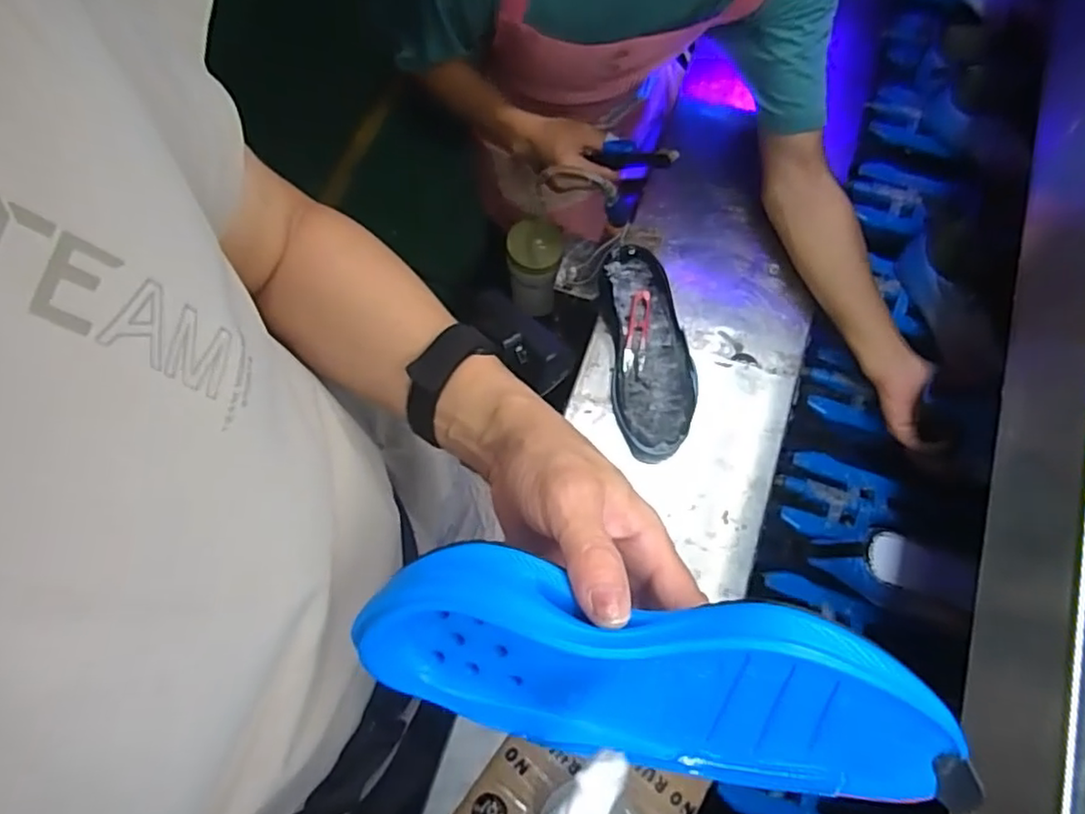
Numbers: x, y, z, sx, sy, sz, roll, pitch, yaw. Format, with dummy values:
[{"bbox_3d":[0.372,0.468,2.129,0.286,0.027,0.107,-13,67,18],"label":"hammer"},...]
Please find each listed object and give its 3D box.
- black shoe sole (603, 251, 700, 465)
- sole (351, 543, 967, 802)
[{"bbox_3d":[0.117,-0.062,0.721,0.094,0.053,0.238,-4,70,1],"label":"black shoe sole"},{"bbox_3d":[0.040,0.115,0.271,0.222,0.088,0.029,7,29,8],"label":"sole"}]

